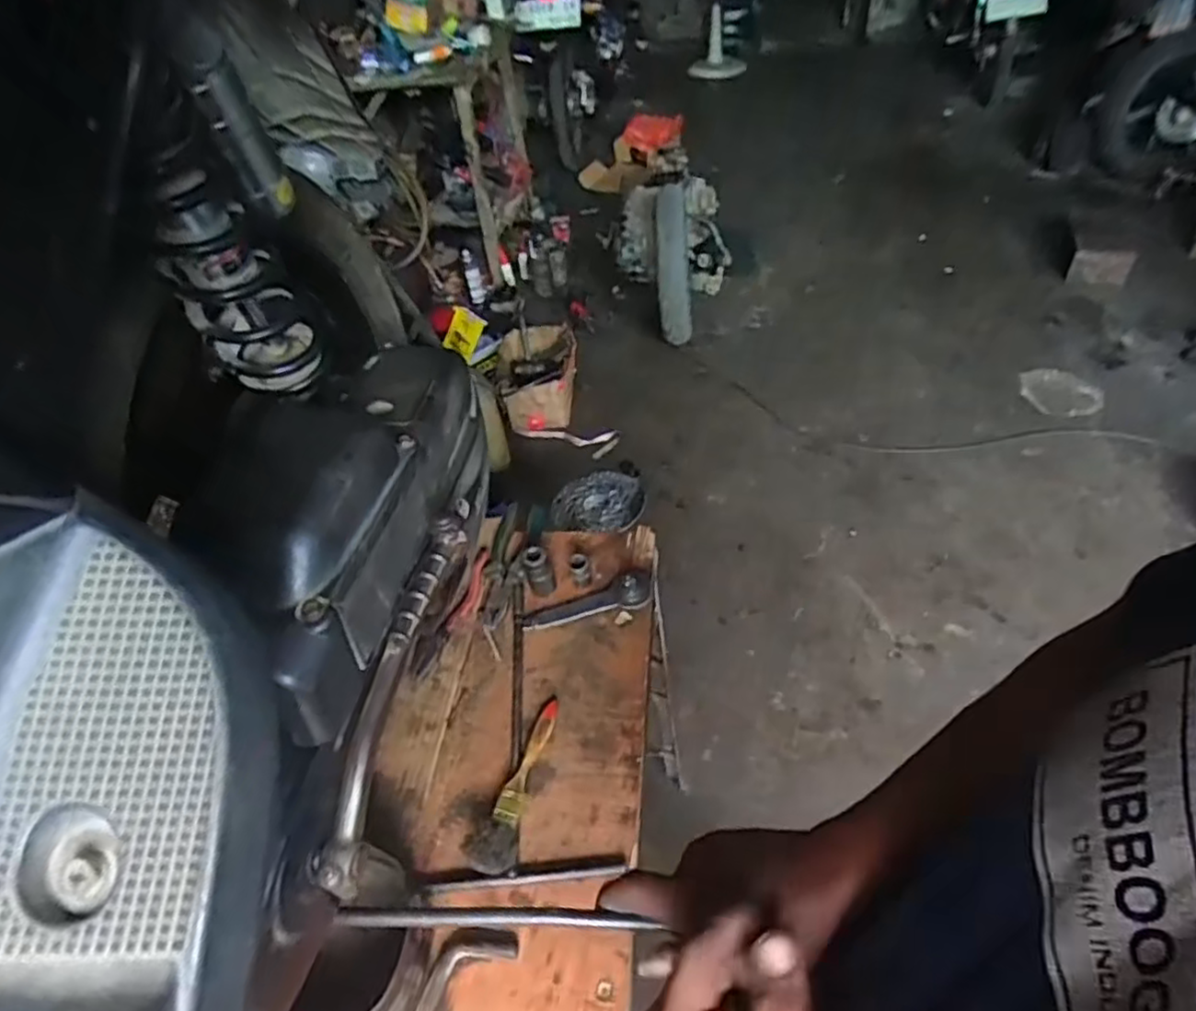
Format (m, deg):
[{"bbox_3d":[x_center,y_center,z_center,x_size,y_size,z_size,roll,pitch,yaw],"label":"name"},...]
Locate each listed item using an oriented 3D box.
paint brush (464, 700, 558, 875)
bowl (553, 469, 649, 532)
[{"bbox_3d":[-0.075,0.248,0.629,0.042,0.033,0.159,5,46,12],"label":"paint brush"},{"bbox_3d":[0.005,0.007,1.592,0.199,0.060,0.199,-9,46,9],"label":"bowl"}]

